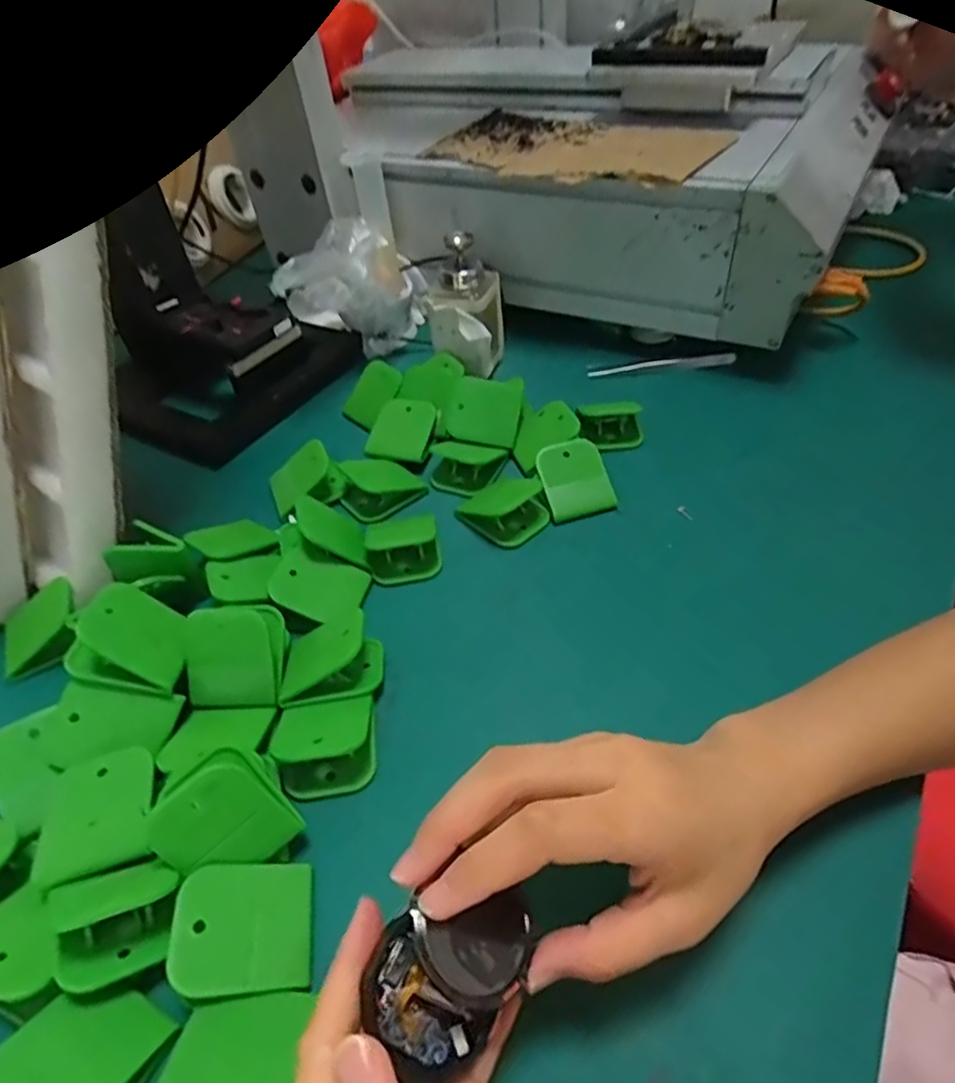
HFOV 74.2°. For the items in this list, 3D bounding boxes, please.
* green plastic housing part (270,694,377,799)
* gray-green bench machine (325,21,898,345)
[{"bbox_3d":[-0.078,0.101,0.319,0.047,0.027,0.044,-5,46,1],"label":"green plastic housing part"},{"bbox_3d":[0.103,-0.342,0.615,0.471,0.176,0.271,18,51,21],"label":"gray-green bench machine"}]

